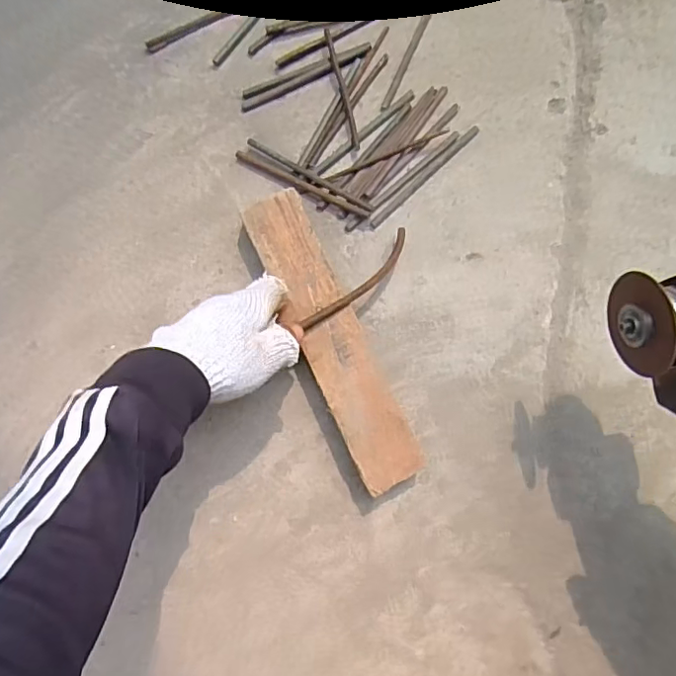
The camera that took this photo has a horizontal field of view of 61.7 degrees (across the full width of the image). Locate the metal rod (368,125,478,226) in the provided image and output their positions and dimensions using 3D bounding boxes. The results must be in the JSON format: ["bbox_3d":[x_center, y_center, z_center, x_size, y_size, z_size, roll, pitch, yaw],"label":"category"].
[{"bbox_3d":[0.087,-0.160,0.559,0.148,0.004,0.009,-44,80,-8],"label":"metal rod"}]

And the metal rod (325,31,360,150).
[{"bbox_3d":[0.005,-0.252,0.570,0.008,0.011,0.131,-13,78,-2],"label":"metal rod"}]

